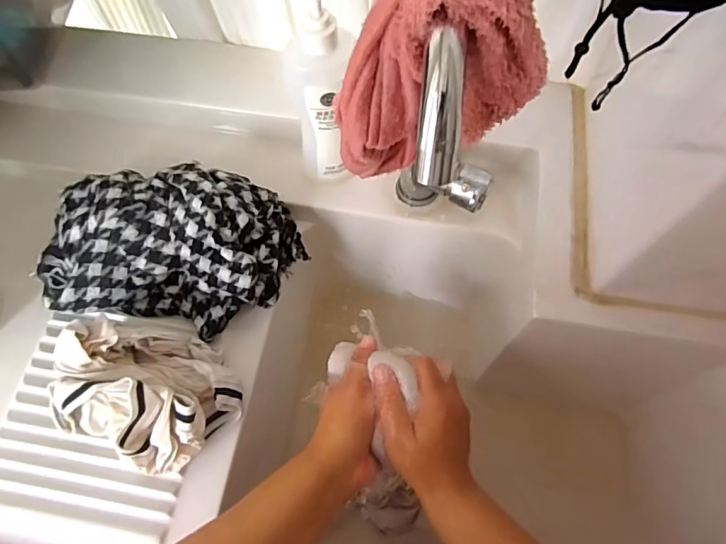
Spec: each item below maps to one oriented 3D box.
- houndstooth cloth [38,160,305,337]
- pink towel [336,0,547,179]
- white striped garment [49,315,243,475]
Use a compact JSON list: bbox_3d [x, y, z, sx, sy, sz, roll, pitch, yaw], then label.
[{"bbox_3d":[-0.194,-0.028,0.497,0.239,0.080,0.161,8,68,5],"label":"houndstooth cloth"},{"bbox_3d":[0.042,-0.109,0.298,0.110,0.159,0.046,-9,68,-3],"label":"pink towel"},{"bbox_3d":[-0.194,0.102,0.438,0.151,0.078,0.119,22,70,10],"label":"white striped garment"}]

